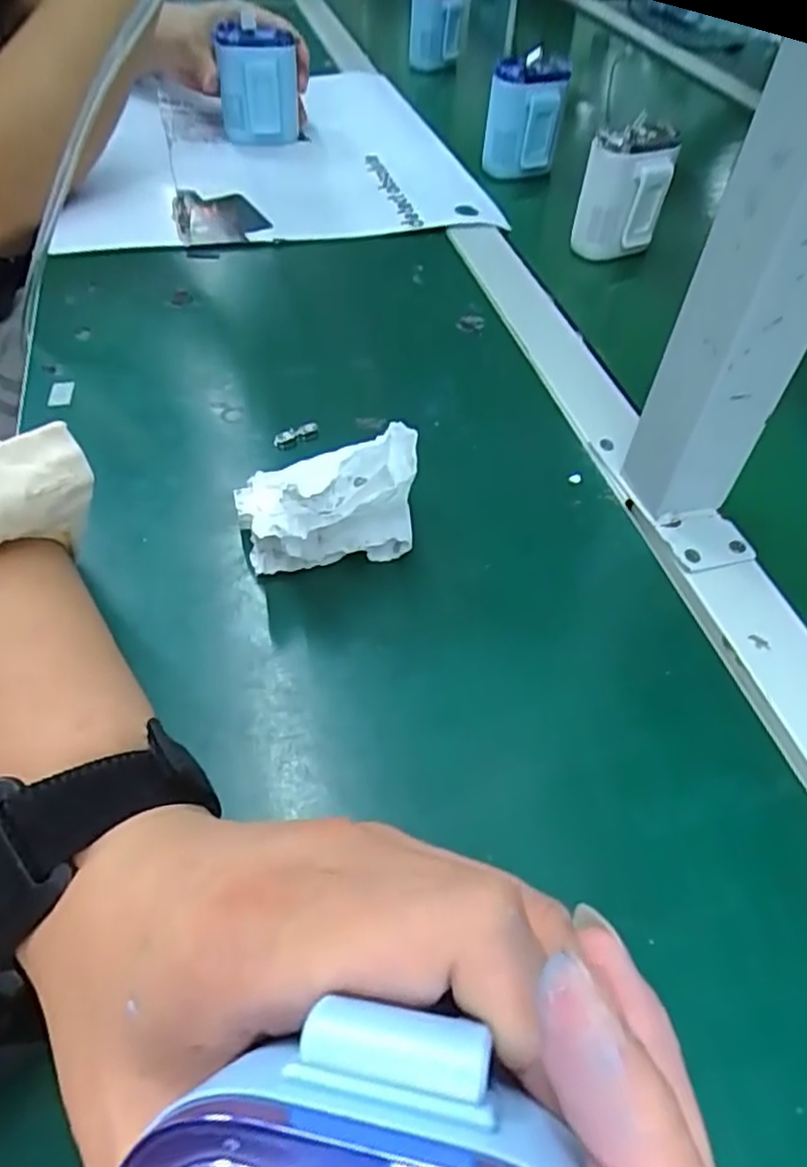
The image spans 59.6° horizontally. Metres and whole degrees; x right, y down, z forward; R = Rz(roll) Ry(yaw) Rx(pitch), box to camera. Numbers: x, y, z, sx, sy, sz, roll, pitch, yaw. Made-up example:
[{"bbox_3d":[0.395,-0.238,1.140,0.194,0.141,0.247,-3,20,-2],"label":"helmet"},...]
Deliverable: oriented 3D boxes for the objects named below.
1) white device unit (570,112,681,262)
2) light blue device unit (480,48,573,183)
[{"bbox_3d":[0.159,-0.281,0.510,0.059,0.085,0.029,15,51,10],"label":"white device unit"},{"bbox_3d":[0.101,-0.387,0.590,0.061,0.090,0.040,8,50,3],"label":"light blue device unit"}]

